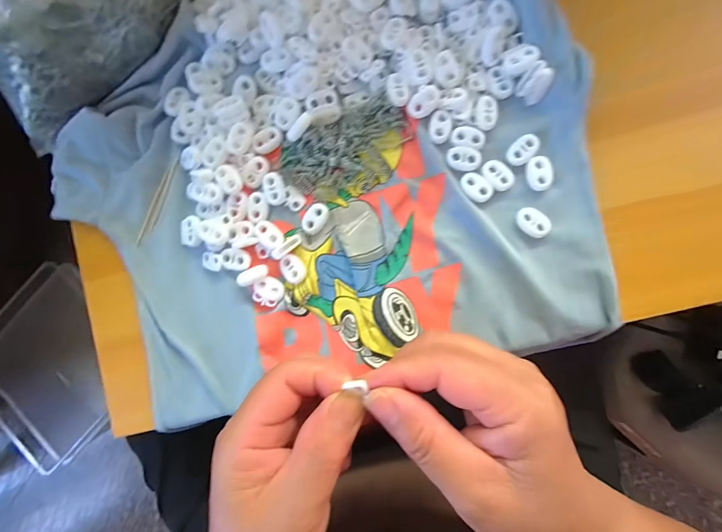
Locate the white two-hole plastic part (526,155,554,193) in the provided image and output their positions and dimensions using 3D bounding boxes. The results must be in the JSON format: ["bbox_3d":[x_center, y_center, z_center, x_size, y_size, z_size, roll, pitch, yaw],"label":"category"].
[{"bbox_3d":[0.117,-0.061,0.222,0.016,0.004,0.023,-2,91,5],"label":"white two-hole plastic part"}]

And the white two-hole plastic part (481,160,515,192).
[{"bbox_3d":[0.091,-0.060,0.224,0.016,0.004,0.022,-38,88,5],"label":"white two-hole plastic part"}]

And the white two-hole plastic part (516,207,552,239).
[{"bbox_3d":[0.113,-0.028,0.222,0.023,0.004,0.015,41,95,3],"label":"white two-hole plastic part"}]

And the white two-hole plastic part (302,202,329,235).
[{"bbox_3d":[-0.032,-0.033,0.236,0.015,0.006,0.023,32,94,4],"label":"white two-hole plastic part"}]

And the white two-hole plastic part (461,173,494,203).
[{"bbox_3d":[0.077,-0.052,0.225,0.023,0.004,0.015,43,95,3],"label":"white two-hole plastic part"}]

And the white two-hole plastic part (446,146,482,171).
[{"bbox_3d":[0.069,-0.072,0.226,0.023,0.004,0.015,9,92,5],"label":"white two-hole plastic part"}]

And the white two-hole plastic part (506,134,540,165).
[{"bbox_3d":[0.107,-0.077,0.223,0.015,0.004,0.023,44,95,3],"label":"white two-hole plastic part"}]

